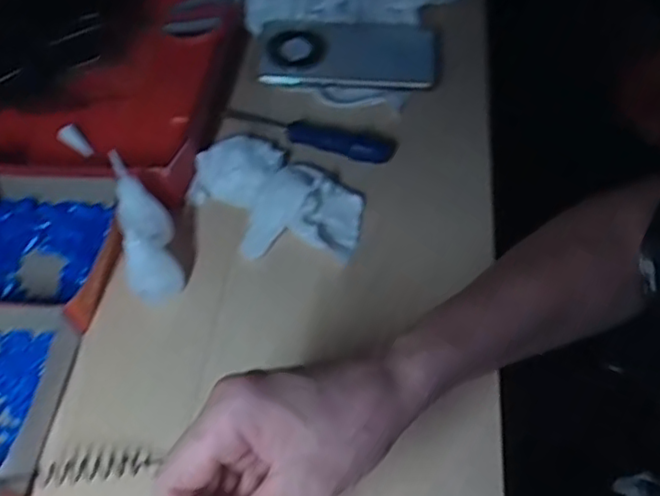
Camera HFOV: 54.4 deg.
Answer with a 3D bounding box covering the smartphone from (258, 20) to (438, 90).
[{"bbox_3d":[0.017,-0.182,0.592,0.158,0.016,0.091,2,55,3],"label":"smartphone"}]

